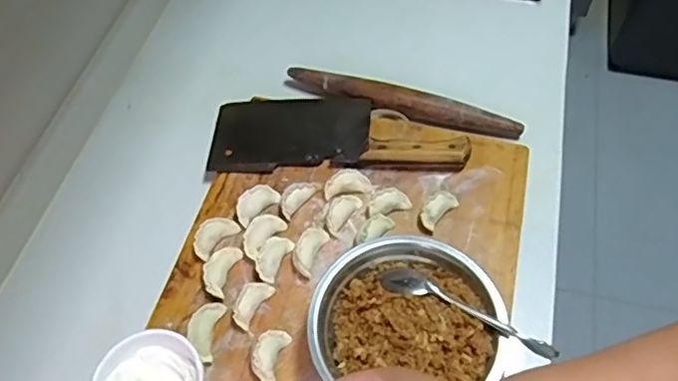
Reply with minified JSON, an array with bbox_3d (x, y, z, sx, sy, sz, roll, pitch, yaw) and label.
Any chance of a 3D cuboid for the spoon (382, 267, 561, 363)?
[{"bbox_3d":[0.111,0.113,0.530,0.166,0.034,0.030,30,64,20],"label":"spoon"}]

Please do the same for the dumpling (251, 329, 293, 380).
[{"bbox_3d":[-0.070,0.155,0.557,0.034,0.021,0.051,13,60,11],"label":"dumpling"}]

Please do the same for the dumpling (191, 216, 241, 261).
[{"bbox_3d":[-0.136,0.047,0.628,0.028,0.018,0.052,35,66,22],"label":"dumpling"}]

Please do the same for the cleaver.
[{"bbox_3d":[-0.005,-0.076,0.706,0.298,0.030,0.113,-1,58,2],"label":"cleaver"}]

